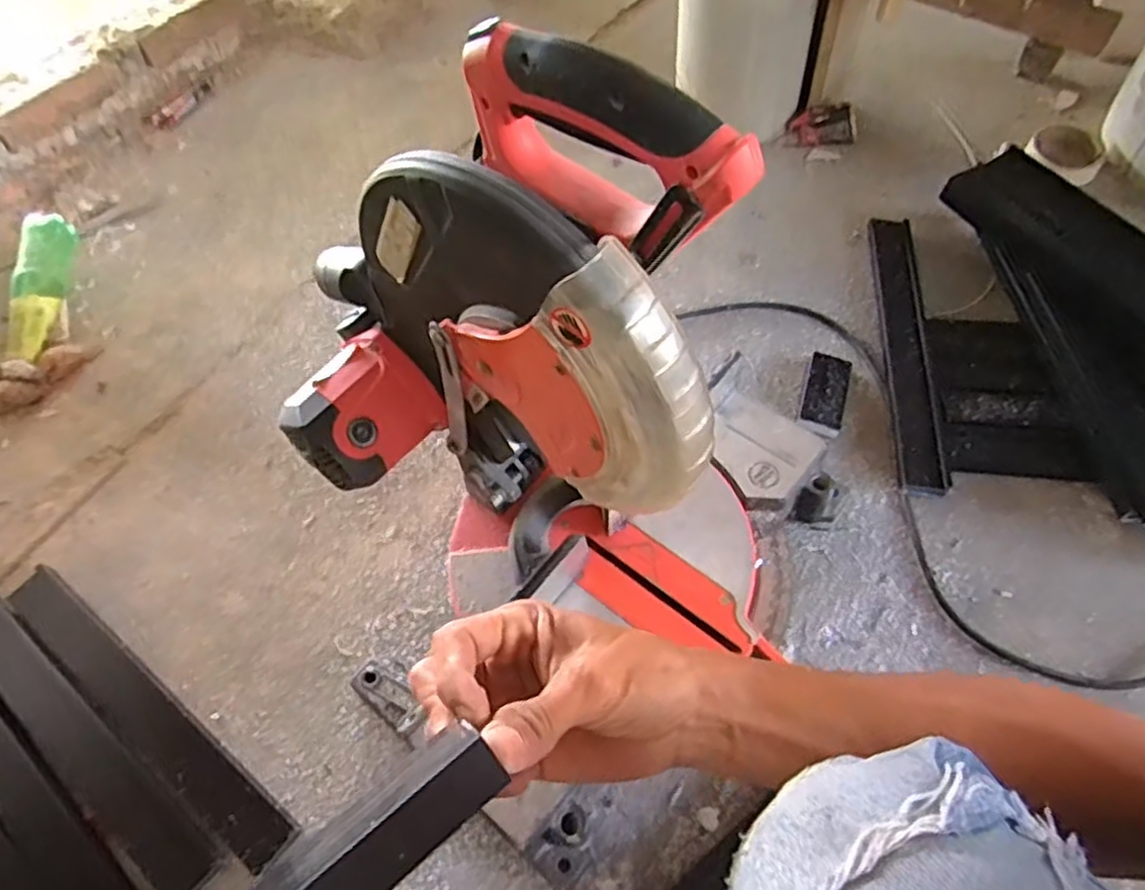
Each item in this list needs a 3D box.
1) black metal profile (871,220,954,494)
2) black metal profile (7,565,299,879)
[{"bbox_3d":[0.372,-0.117,0.825,0.047,0.022,0.381,4,60,6],"label":"black metal profile"},{"bbox_3d":[-0.397,0.241,0.683,0.387,0.016,0.051,33,67,20],"label":"black metal profile"}]

